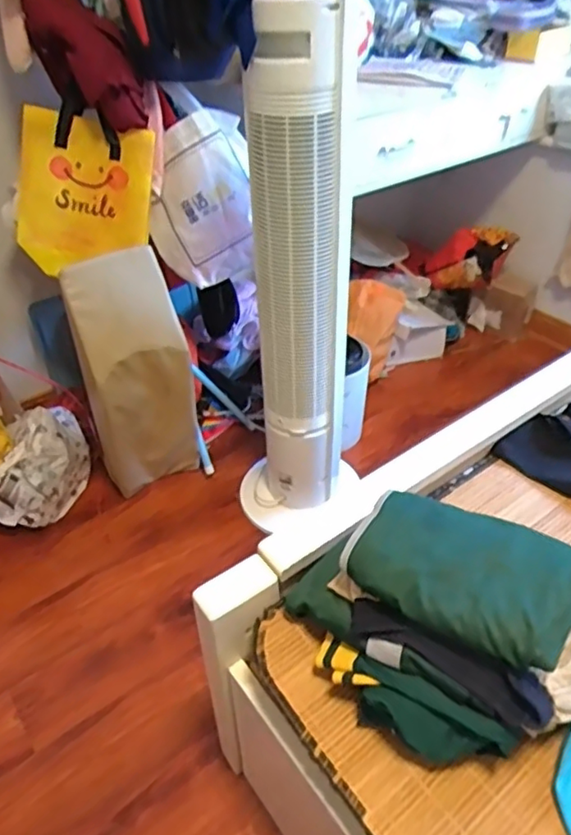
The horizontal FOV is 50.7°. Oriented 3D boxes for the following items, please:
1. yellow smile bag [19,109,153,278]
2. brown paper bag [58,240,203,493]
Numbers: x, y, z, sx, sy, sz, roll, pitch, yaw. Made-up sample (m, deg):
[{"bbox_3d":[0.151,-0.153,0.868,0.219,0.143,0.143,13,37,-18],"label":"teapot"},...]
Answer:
[{"bbox_3d":[-0.392,-0.425,1.183,0.233,0.302,0.074,-6,36,-30],"label":"yellow smile bag"},{"bbox_3d":[-0.331,-0.063,1.371,0.235,0.594,0.082,-14,42,-14],"label":"brown paper bag"}]

